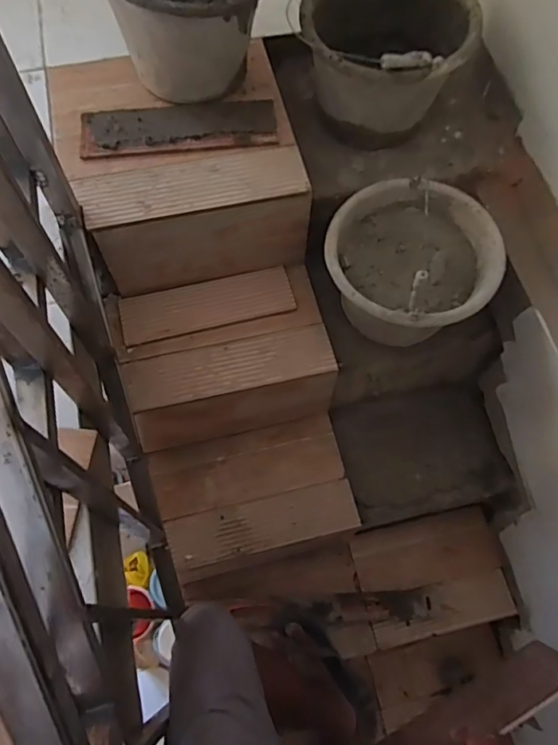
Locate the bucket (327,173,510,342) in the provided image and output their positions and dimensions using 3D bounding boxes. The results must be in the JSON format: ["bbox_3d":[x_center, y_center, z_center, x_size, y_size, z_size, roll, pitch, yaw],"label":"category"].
[{"bbox_3d":[0.220,-0.166,0.952,0.275,0.209,0.264,9,66,1],"label":"bucket"}]

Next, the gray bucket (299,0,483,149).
[{"bbox_3d":[0.171,-0.514,0.909,0.265,0.202,0.280,1,66,-2],"label":"gray bucket"}]

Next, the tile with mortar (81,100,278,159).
[{"bbox_3d":[-0.169,-0.420,0.899,0.326,0.016,0.105,-5,67,-5],"label":"tile with mortar"}]

